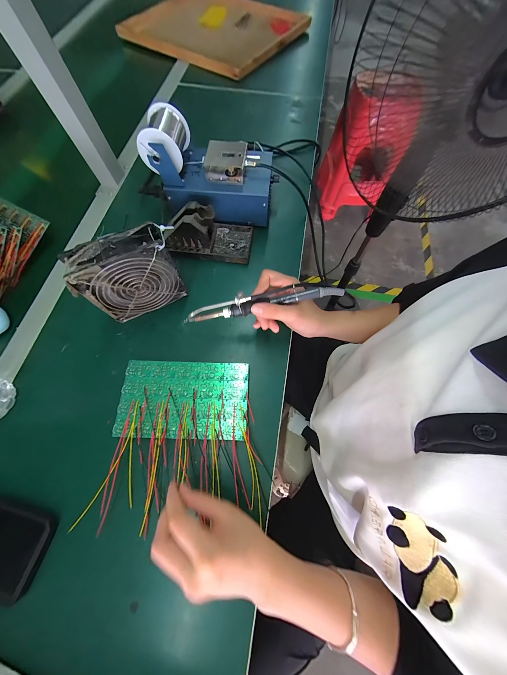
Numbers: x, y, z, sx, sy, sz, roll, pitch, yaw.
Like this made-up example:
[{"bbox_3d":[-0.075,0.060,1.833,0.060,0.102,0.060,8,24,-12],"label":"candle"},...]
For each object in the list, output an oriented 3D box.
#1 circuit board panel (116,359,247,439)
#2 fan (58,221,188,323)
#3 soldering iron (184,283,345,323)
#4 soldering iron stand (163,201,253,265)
[{"bbox_3d":[-0.095,0.083,0.310,0.171,0.004,0.101,2,70,0],"label":"circuit board panel"},{"bbox_3d":[-0.164,-0.085,0.320,0.130,0.116,0.042,-26,71,-9],"label":"fan"},{"bbox_3d":[0.008,-0.048,0.290,0.209,0.032,0.016,-11,67,7],"label":"soldering iron"},{"bbox_3d":[-0.076,-0.184,0.390,0.140,0.078,0.074,6,69,3],"label":"soldering iron stand"}]

